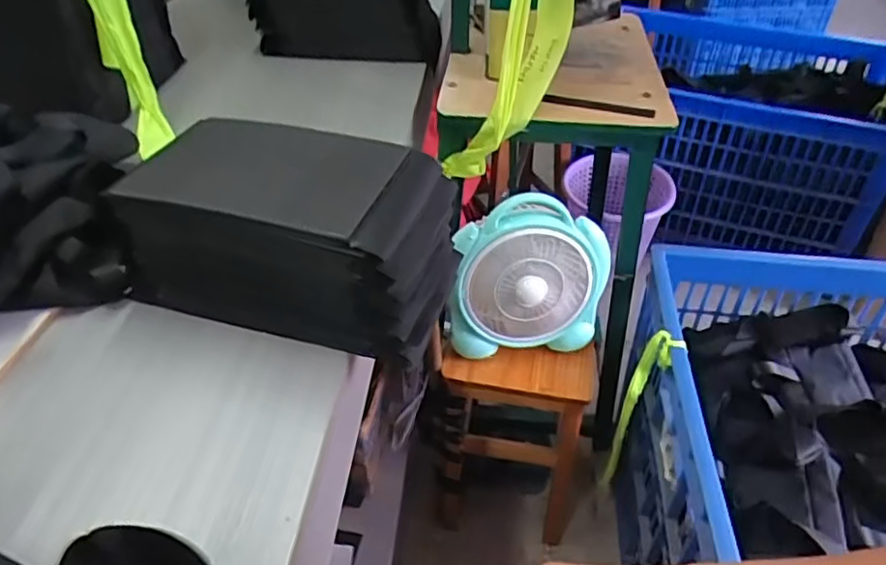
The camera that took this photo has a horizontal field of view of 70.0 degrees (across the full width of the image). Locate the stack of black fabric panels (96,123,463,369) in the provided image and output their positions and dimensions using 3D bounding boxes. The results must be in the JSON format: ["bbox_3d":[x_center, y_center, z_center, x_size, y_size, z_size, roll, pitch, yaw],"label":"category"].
[{"bbox_3d":[-0.142,-0.052,0.601,0.286,0.130,0.159,11,42,11],"label":"stack of black fabric panels"}]

